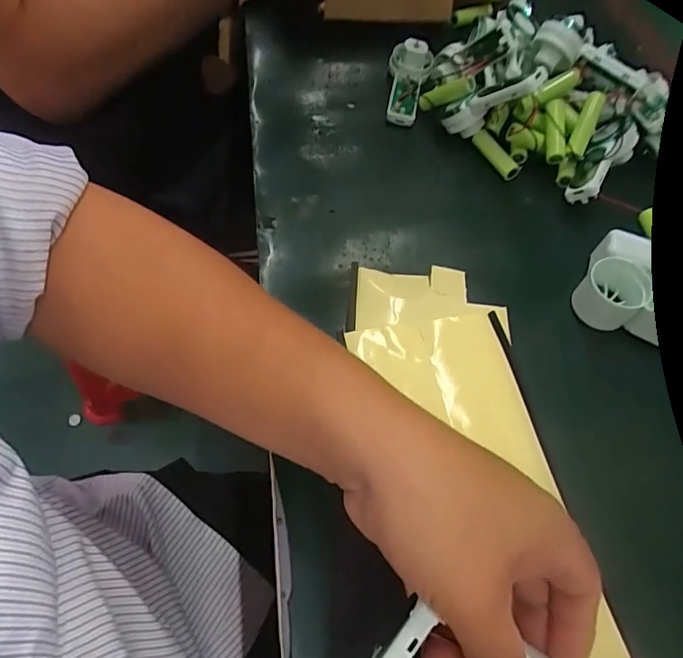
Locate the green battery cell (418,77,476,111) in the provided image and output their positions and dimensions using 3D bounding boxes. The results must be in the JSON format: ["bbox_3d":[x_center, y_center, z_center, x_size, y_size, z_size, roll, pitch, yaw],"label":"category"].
[{"bbox_3d":[0.089,-0.199,0.429,0.047,0.012,0.013,-3,49,40],"label":"green battery cell"}]

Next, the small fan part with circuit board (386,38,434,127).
[{"bbox_3d":[0.061,-0.218,0.448,0.046,0.043,0.080,11,59,1],"label":"small fan part with circuit board"}]

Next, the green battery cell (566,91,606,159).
[{"bbox_3d":[0.194,-0.161,0.404,0.016,0.012,0.054,23,91,11],"label":"green battery cell"}]

